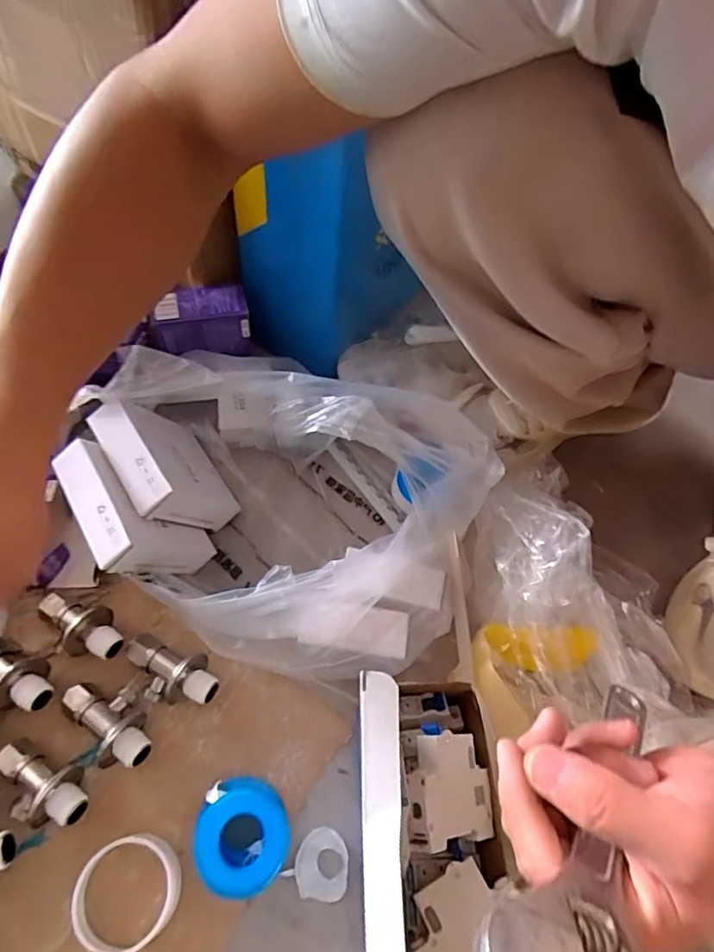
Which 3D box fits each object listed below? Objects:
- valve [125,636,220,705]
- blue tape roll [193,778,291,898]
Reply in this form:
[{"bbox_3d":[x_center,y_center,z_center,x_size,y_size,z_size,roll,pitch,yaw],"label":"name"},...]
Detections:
[{"bbox_3d":[-0.153,0.163,0.447,0.083,0.033,0.042,18,59,7],"label":"valve"},{"bbox_3d":[-0.083,0.259,0.397,0.062,0.042,0.071,-18,61,-14],"label":"blue tape roll"}]

